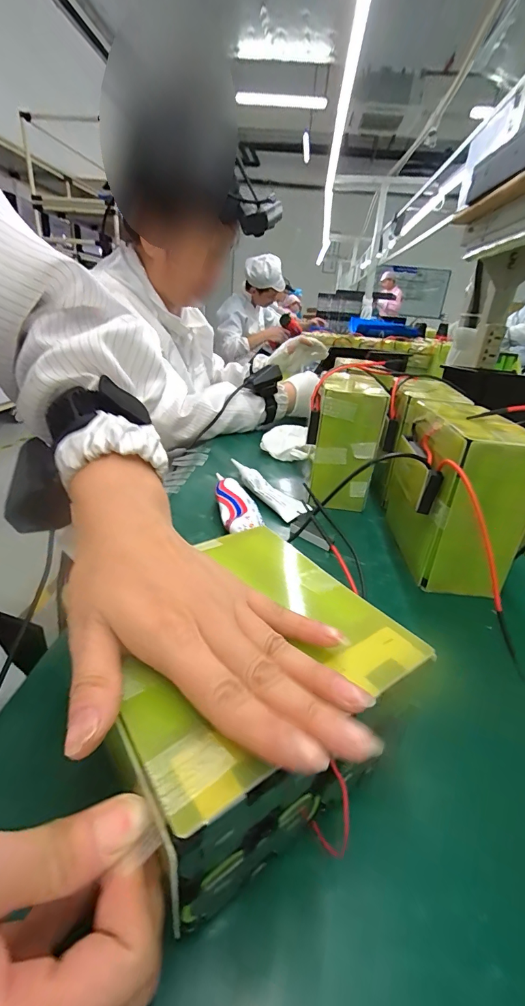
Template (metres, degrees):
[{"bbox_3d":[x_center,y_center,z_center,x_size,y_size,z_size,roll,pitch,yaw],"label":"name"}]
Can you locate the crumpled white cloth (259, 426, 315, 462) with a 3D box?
[{"bbox_3d":[0.046,-0.101,0.670,0.097,0.041,0.100,2,26,-4],"label":"crumpled white cloth"}]

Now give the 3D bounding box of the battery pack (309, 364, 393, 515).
[{"bbox_3d":[0.106,-0.069,0.496,0.075,0.148,0.055,9,26,11],"label":"battery pack"}]

